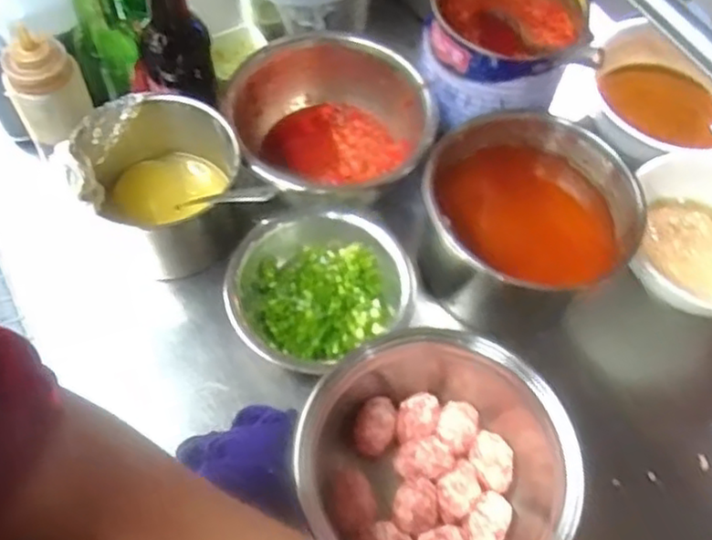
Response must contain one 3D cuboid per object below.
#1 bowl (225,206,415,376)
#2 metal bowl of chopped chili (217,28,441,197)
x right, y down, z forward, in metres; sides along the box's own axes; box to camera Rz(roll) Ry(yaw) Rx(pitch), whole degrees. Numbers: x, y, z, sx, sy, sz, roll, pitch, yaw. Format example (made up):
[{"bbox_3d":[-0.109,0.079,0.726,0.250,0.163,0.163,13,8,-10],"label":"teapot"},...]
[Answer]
[{"bbox_3d":[-0.034,0.018,0.665,0.179,0.056,0.153,-32,67,-19],"label":"bowl"},{"bbox_3d":[-0.029,-0.140,0.733,0.209,0.106,0.185,1,61,-3],"label":"metal bowl of chopped chili"}]

